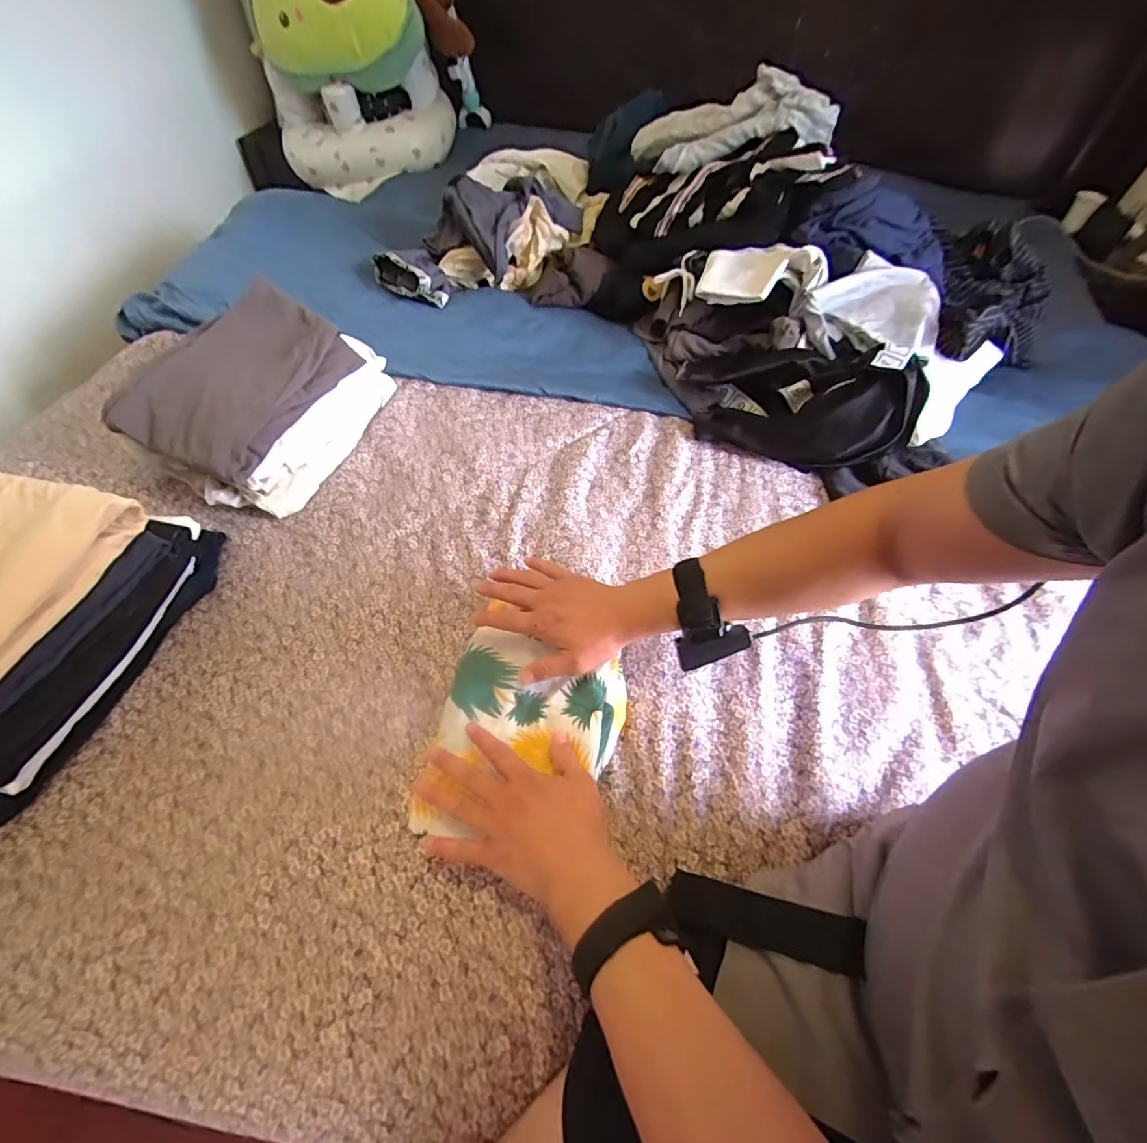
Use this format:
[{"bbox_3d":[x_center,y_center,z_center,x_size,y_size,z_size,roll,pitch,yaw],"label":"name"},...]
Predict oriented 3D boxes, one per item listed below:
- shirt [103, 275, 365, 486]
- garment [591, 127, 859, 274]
[{"bbox_3d":[-0.410,-0.236,0.610,0.184,0.063,0.241,27,61,11],"label":"shirt"},{"bbox_3d":[0.212,-0.592,0.827,0.404,0.115,0.146,8,55,32],"label":"garment"}]

